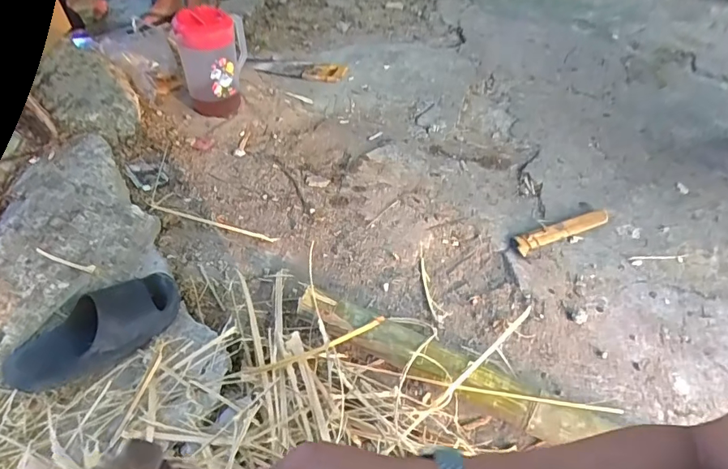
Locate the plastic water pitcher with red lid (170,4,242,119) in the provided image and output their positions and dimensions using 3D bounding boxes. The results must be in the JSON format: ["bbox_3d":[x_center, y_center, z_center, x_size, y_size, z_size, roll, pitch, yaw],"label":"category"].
[{"bbox_3d":[-0.462,-0.510,1.421,0.159,0.279,0.182,-13,45,-16],"label":"plastic water pitcher with red lid"}]

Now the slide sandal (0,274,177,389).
[{"bbox_3d":[-0.440,0.149,0.778,0.270,0.067,0.115,-24,49,-23],"label":"slide sandal"}]

